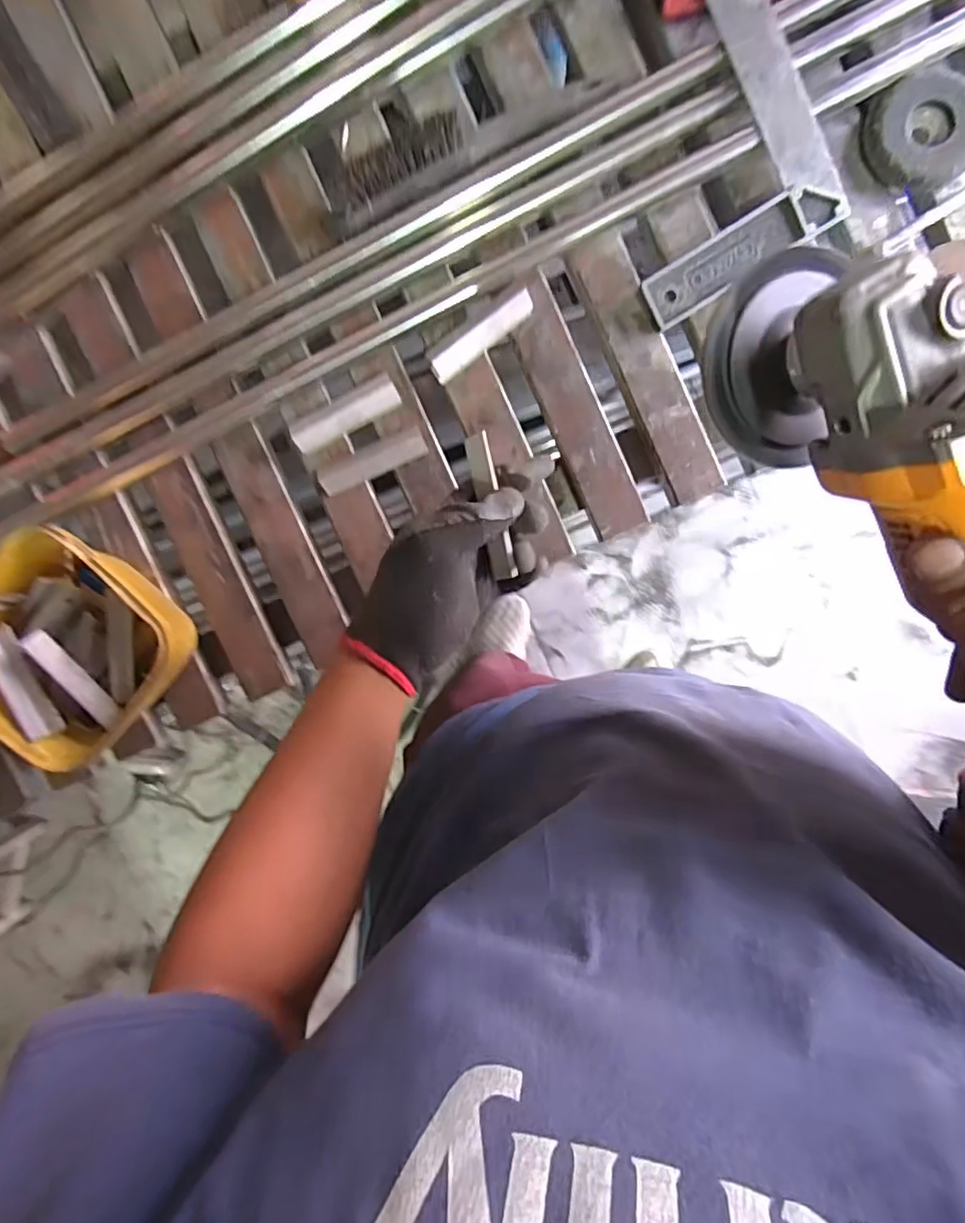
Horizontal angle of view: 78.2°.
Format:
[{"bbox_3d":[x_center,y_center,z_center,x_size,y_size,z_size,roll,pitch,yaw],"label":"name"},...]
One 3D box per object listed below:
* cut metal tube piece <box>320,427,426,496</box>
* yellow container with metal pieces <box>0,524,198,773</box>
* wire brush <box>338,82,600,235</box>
[{"bbox_3d":[-0.104,-0.142,0.562,0.104,0.015,0.029,-25,92,4],"label":"cut metal tube piece"},{"bbox_3d":[-0.366,0.026,0.547,0.167,0.098,0.181,40,94,0],"label":"yellow container with metal pieces"},{"bbox_3d":[-0.017,-0.403,0.513,0.238,0.041,0.037,-24,92,4],"label":"wire brush"}]

